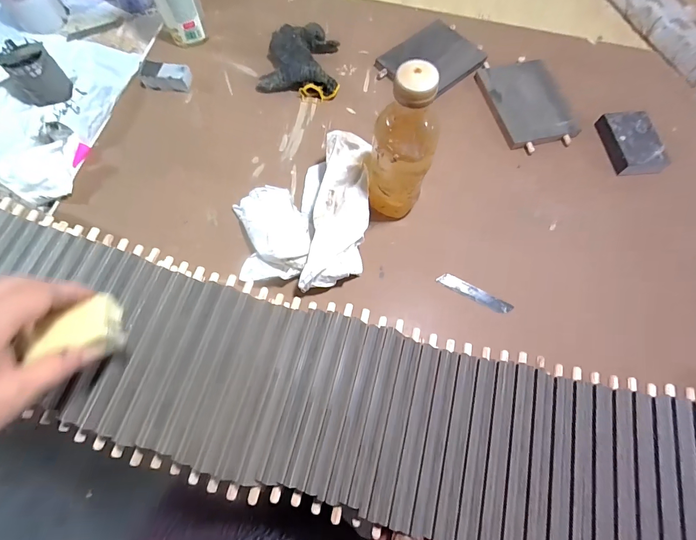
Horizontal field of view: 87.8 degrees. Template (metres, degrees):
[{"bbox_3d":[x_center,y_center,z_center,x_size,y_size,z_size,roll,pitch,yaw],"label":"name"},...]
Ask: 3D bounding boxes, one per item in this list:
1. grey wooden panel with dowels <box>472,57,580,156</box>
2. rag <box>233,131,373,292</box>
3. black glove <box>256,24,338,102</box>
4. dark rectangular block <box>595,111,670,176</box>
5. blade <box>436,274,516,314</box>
[{"bbox_3d":[0.285,-0.267,0.581,0.124,0.019,0.169,-13,70,-7],"label":"grey wooden panel with dowels"},{"bbox_3d":[-0.062,-0.078,0.470,0.176,0.070,0.205,3,69,-1],"label":"rag"},{"bbox_3d":[-0.073,-0.350,0.588,0.127,0.043,0.148,8,69,1],"label":"black glove"},{"bbox_3d":[0.432,-0.196,0.554,0.077,0.028,0.099,-7,70,-5],"label":"dark rectangular block"},{"bbox_3d":[0.166,0.031,0.474,0.098,0.006,0.020,27,64,10],"label":"blade"}]

